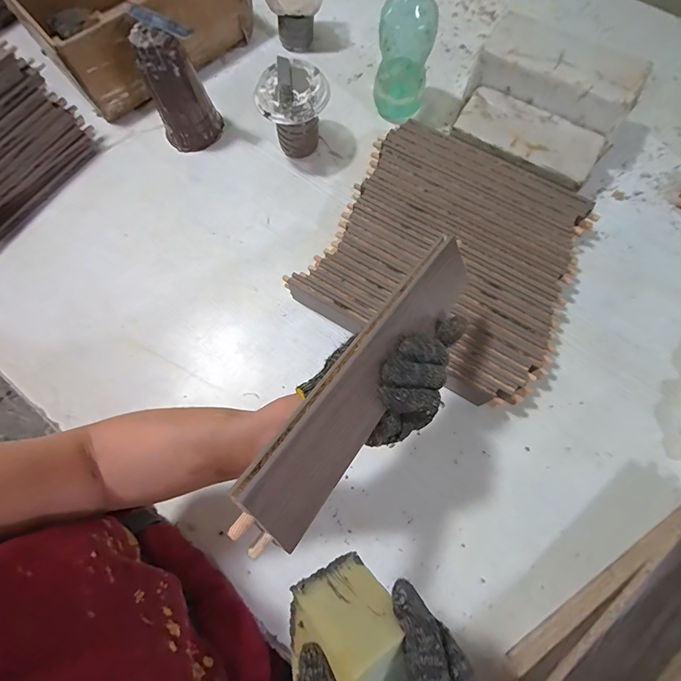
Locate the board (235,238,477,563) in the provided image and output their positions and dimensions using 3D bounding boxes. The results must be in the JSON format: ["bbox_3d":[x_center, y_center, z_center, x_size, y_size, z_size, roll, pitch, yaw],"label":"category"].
[{"bbox_3d":[0.031,0.017,0.293,0.288,0.009,0.059,-50,120,-32],"label":"board"}]

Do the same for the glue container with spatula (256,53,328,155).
[{"bbox_3d":[-0.067,-0.335,0.591,0.097,0.110,0.088,-4,71,-1],"label":"glue container with spatula"}]

